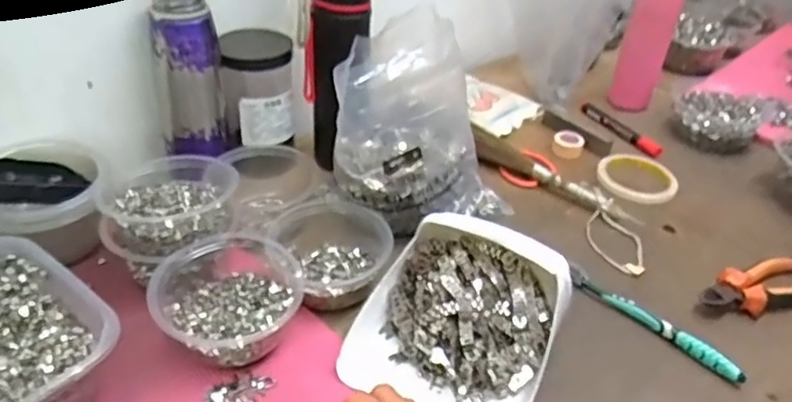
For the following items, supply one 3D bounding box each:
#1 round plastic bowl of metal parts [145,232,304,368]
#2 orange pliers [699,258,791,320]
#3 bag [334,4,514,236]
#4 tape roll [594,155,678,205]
[{"bbox_3d":[-0.140,0.081,0.510,0.113,0.061,0.112,3,36,-2],"label":"round plastic bowl of metal parts"},{"bbox_3d":[0.366,0.084,0.615,0.145,0.029,0.048,-11,41,-22],"label":"orange pliers"},{"bbox_3d":[0.019,-0.075,0.643,0.182,0.184,0.146,-20,43,-31],"label":"bag"},{"bbox_3d":[0.310,-0.030,0.792,0.099,0.017,0.099,5,38,-4],"label":"tape roll"}]

